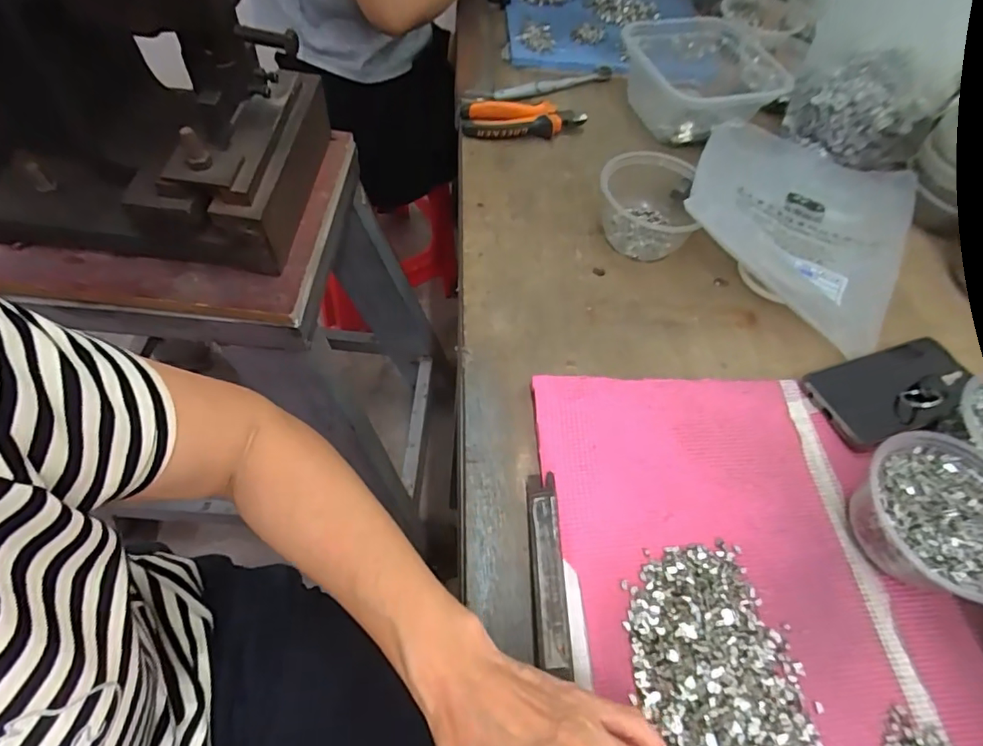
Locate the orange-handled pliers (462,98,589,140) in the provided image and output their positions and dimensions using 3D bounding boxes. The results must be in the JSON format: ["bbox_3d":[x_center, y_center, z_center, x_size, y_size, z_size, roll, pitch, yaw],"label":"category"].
[{"bbox_3d":[0.039,-0.309,0.639,0.149,0.031,0.062,3,58,-5],"label":"orange-handled pliers"}]

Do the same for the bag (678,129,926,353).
[{"bbox_3d":[0.321,-0.174,0.550,0.219,0.073,0.269,27,59,10],"label":"bag"}]

